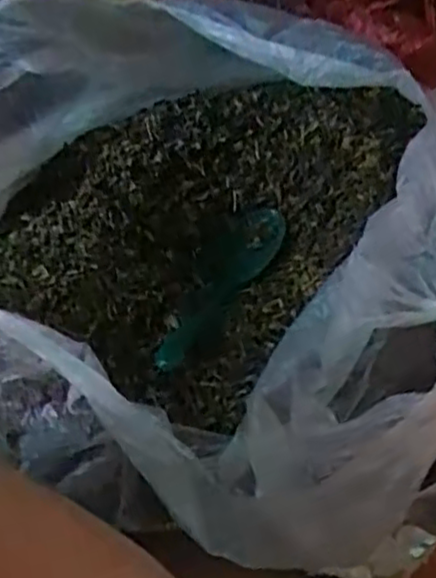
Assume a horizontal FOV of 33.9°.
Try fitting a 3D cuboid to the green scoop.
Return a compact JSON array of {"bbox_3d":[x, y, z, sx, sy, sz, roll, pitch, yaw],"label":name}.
[{"bbox_3d":[0.002,-0.004,0.418,0.034,0.015,0.144,21,42,12],"label":"green scoop"}]

